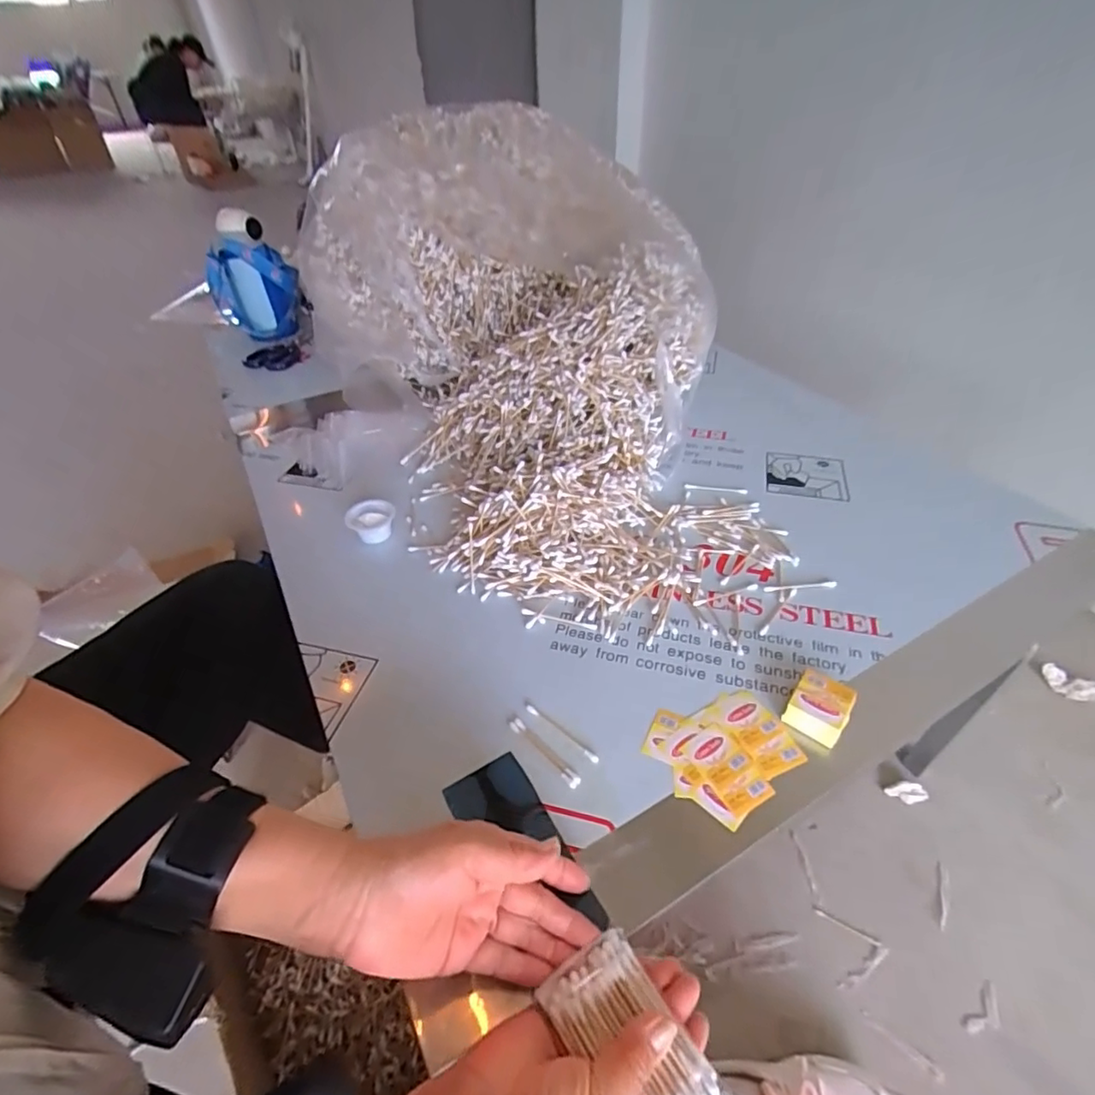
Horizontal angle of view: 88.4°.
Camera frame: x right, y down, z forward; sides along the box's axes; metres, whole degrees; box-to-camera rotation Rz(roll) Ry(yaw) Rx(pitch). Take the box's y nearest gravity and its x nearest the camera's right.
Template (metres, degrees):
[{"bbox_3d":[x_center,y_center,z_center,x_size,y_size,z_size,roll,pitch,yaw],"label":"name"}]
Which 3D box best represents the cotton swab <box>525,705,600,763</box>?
[{"bbox_3d":[0.011,0.148,0.453,0.074,0.004,0.007,29,51,31],"label":"cotton swab"}]

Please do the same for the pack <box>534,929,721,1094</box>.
[{"bbox_3d":[0.042,0.264,0.302,0.058,0.011,0.089,-27,46,-23],"label":"pack"}]

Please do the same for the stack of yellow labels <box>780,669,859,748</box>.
[{"bbox_3d":[0.219,0.129,0.453,0.042,0.022,0.050,27,50,30],"label":"stack of yellow labels"}]

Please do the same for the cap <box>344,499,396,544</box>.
[{"bbox_3d":[-0.199,-0.029,0.638,0.052,0.026,0.052,-2,42,2],"label":"cap"}]

